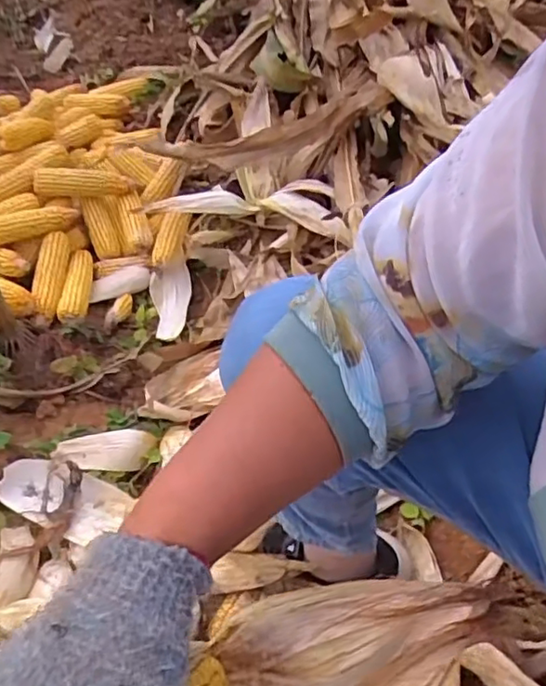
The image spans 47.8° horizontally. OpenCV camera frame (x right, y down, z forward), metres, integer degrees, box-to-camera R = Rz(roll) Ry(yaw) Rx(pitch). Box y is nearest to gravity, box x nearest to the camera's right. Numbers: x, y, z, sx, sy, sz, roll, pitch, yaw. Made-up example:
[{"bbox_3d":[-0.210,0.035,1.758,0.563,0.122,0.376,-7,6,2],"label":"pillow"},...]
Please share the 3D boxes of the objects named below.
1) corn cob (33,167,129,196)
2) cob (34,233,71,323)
[{"bbox_3d":[-0.386,-0.324,1.249,0.185,0.045,0.045,-4,48,-21],"label":"corn cob"},{"bbox_3d":[-0.413,-0.127,1.144,0.050,0.046,0.204,-4,49,-3],"label":"cob"}]

